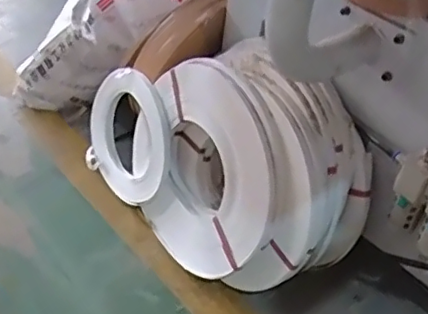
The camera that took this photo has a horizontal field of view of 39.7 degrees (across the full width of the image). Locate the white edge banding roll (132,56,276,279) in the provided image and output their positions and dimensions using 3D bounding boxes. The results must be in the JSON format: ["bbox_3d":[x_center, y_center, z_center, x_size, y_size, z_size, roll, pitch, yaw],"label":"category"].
[{"bbox_3d":[-0.027,0.020,1.127,0.038,0.379,0.376,-8,45,-42],"label":"white edge banding roll"}]

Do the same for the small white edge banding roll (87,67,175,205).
[{"bbox_3d":[-0.189,-0.049,1.329,0.023,0.271,0.289,-12,50,-46],"label":"small white edge banding roll"}]

